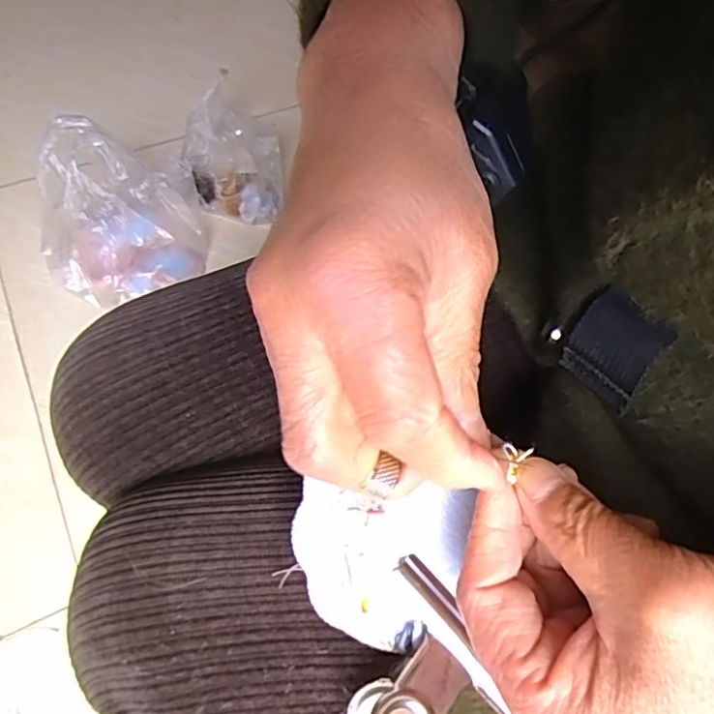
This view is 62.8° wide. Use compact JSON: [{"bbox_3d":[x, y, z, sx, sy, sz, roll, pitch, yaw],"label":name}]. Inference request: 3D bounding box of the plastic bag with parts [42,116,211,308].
[{"bbox_3d":[-0.277,-0.158,0.685,0.174,0.161,0.130,-13,62,-11],"label":"plastic bag with parts"}]

